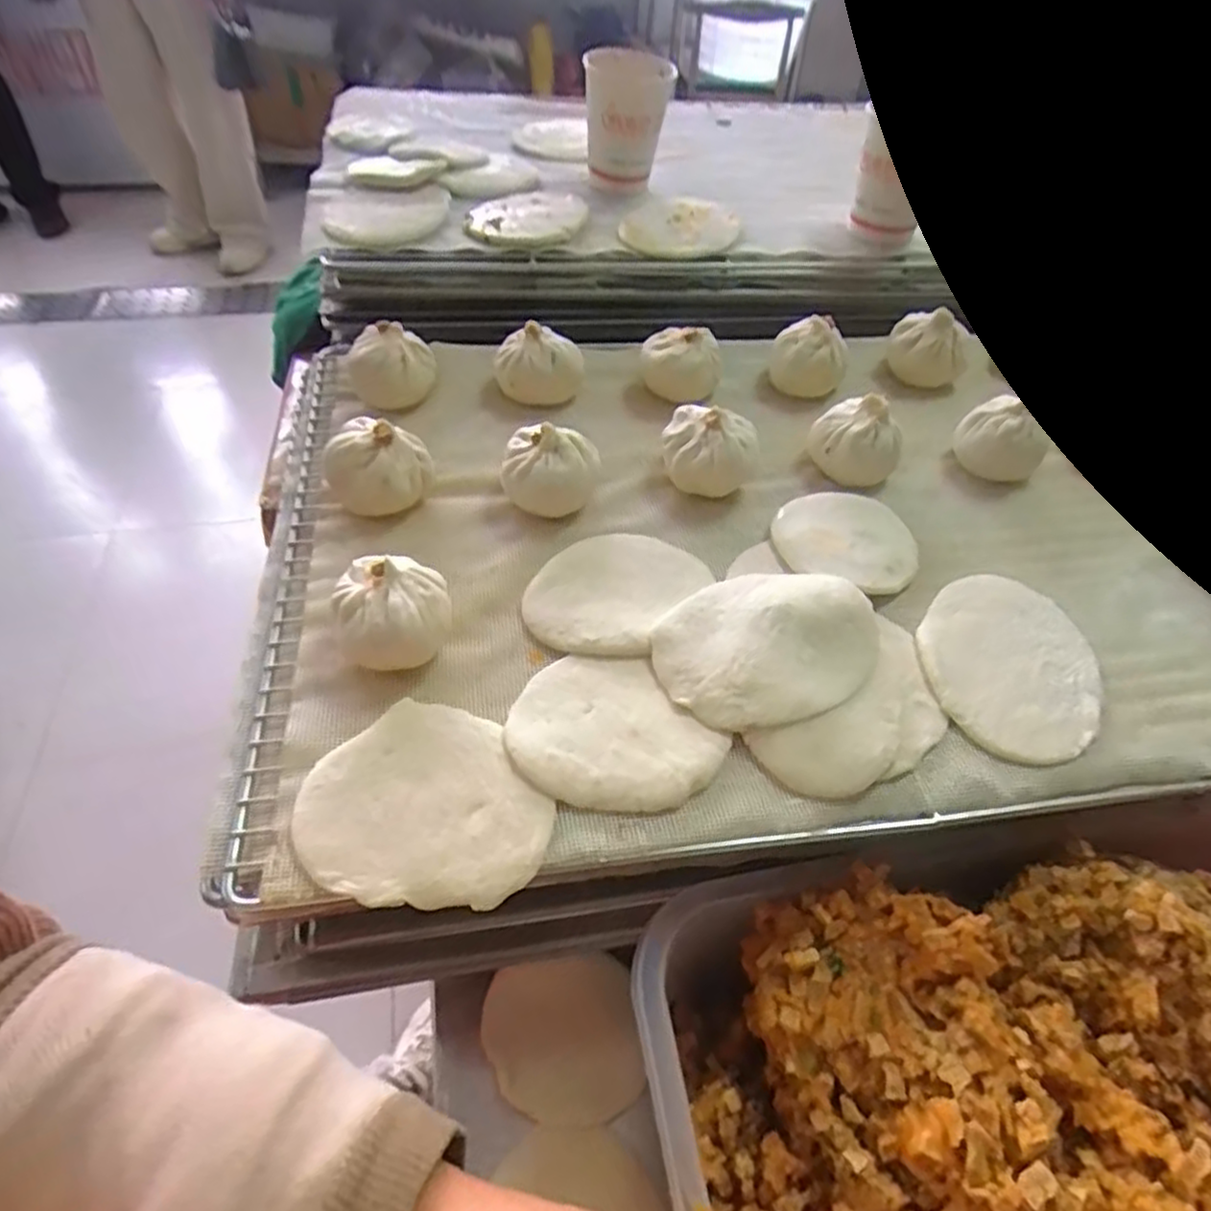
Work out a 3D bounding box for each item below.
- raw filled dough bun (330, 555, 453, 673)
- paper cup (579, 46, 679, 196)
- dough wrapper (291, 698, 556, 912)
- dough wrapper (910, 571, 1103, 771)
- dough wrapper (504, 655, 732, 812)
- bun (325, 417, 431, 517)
[{"bbox_3d":[-0.102,0.002,0.353,0.054,0.041,0.047,-11,50,-13],"label":"raw filled dough bun"},{"bbox_3d":[0.017,-0.407,0.624,0.069,0.091,0.081,6,48,1],"label":"paper cup"},{"bbox_3d":[-0.073,0.083,0.306,0.098,0.008,0.086,21,50,14],"label":"dough wrapper"},{"bbox_3d":[0.209,0.028,0.384,0.086,0.007,0.119,19,50,13],"label":"dough wrapper"},{"bbox_3d":[0.006,0.054,0.337,0.096,0.007,0.076,3,48,-2],"label":"dough wrapper"},{"bbox_3d":[-0.131,-0.078,0.417,0.052,0.046,0.048,2,48,-2],"label":"bun"}]

